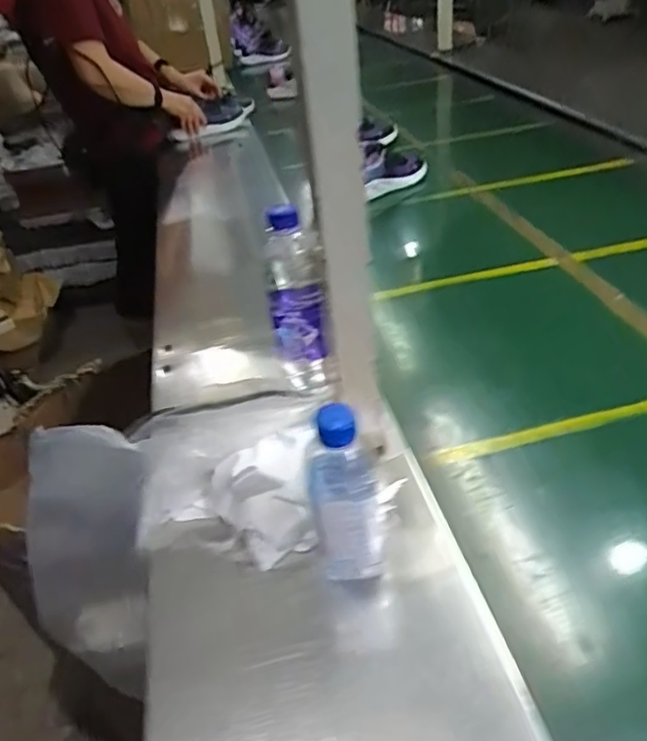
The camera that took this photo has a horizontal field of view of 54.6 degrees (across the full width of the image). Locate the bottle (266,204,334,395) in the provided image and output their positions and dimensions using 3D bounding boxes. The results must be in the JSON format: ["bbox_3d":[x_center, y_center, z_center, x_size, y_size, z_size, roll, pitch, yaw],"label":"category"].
[{"bbox_3d":[-0.027,-0.062,0.684,0.057,0.227,0.067,-10,36,-5],"label":"bottle"}]

